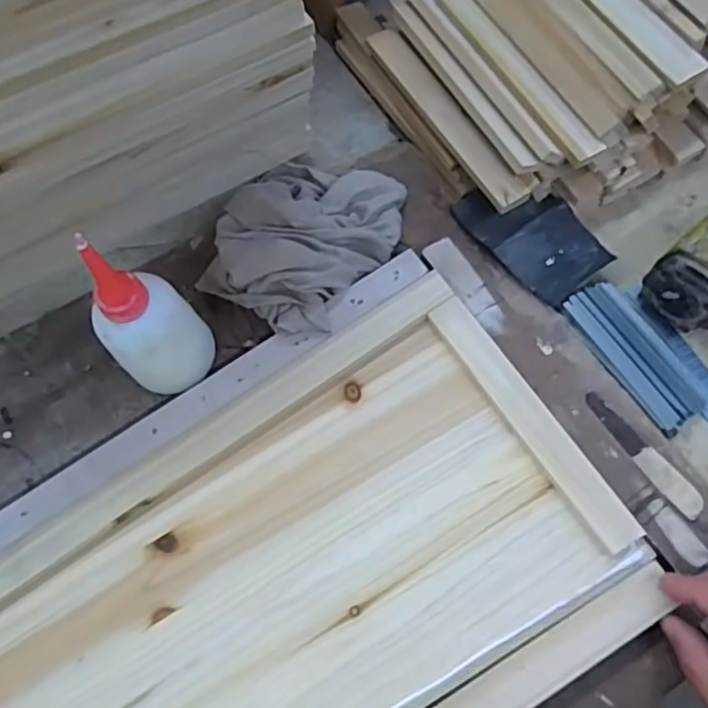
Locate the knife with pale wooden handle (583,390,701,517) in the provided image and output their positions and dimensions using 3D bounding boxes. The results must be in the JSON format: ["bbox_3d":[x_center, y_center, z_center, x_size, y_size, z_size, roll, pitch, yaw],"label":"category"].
[{"bbox_3d":[0.199,0.069,0.429,0.020,0.005,0.102,-37,71,-12],"label":"knife with pale wooden handle"}]

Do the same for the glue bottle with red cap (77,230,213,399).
[{"bbox_3d":[-0.131,-0.019,0.398,0.063,0.152,0.054,-43,72,-14],"label":"glue bottle with red cap"}]

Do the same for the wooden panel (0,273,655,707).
[{"bbox_3d":[-0.054,0.141,0.394,0.423,0.016,0.227,-31,70,-10],"label":"wooden panel"}]

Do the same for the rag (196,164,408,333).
[{"bbox_3d":[-0.039,-0.095,0.474,0.132,0.047,0.154,20,70,10],"label":"rag"}]

